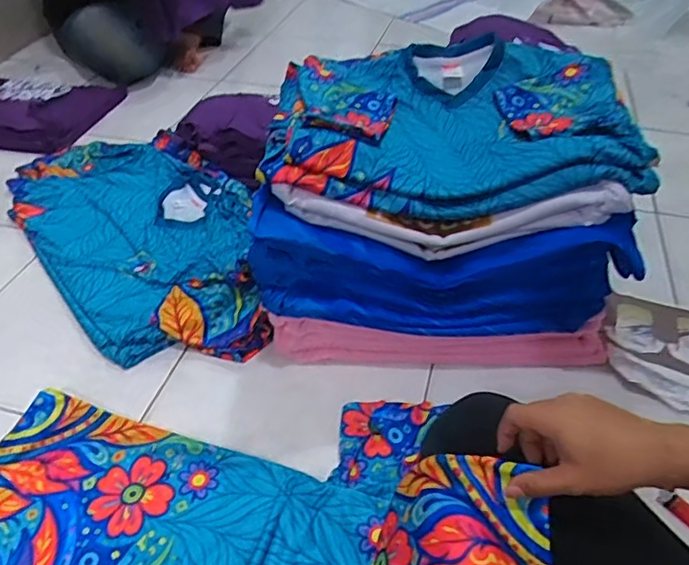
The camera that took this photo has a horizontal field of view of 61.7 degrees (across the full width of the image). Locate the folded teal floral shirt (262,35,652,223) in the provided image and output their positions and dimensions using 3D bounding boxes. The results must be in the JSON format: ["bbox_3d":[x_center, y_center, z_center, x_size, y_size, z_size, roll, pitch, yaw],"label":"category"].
[{"bbox_3d":[0.150,-0.238,0.849,0.501,0.097,0.308,1,42,2],"label":"folded teal floral shirt"}]

